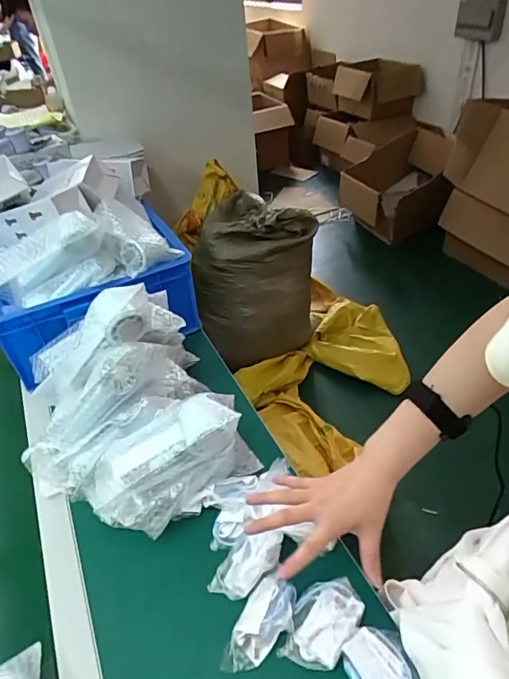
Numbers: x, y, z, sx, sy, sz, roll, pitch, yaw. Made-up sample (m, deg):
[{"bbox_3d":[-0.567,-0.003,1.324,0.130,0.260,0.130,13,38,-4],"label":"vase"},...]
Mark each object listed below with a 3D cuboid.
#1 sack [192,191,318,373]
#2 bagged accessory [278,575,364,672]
[{"bbox_3d":[-0.020,-0.200,1.769,0.390,0.512,0.465,17,45,25],"label":"sack"},{"bbox_3d":[0.074,0.302,0.498,0.062,0.017,0.099,27,50,32],"label":"bagged accessory"}]

